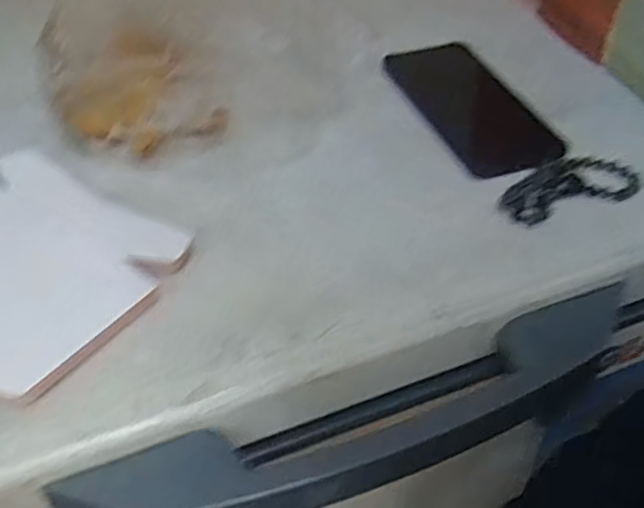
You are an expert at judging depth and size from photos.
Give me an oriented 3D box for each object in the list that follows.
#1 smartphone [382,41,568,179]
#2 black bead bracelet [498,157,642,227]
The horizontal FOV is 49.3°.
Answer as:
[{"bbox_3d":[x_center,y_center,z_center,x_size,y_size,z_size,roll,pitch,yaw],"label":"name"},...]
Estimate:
[{"bbox_3d":[0.113,-0.120,0.553,0.085,0.015,0.179,-16,45,-16],"label":"smartphone"},{"bbox_3d":[0.167,-0.046,0.476,0.101,0.004,0.051,-21,47,-21],"label":"black bead bracelet"}]

